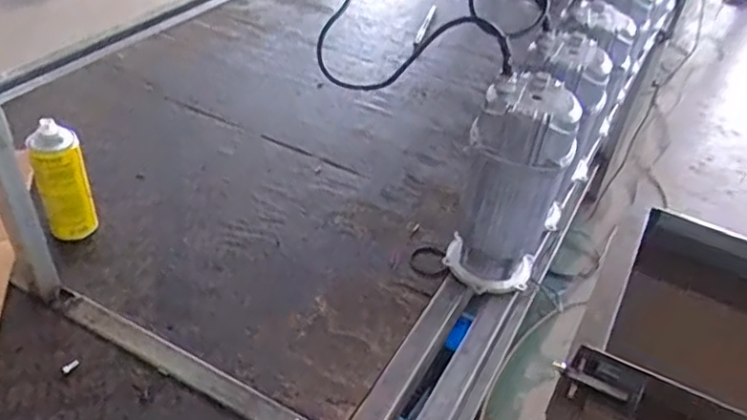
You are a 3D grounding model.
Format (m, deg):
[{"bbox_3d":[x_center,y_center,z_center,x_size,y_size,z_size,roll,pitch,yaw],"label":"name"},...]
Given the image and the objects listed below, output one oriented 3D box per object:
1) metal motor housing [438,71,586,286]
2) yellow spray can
[{"bbox_3d":[0.189,-0.028,0.903,0.131,0.303,0.123,14,38,12],"label":"metal motor housing"},{"bbox_3d":[-0.443,-0.032,0.929,0.067,0.183,0.057,-11,40,-21],"label":"yellow spray can"}]

